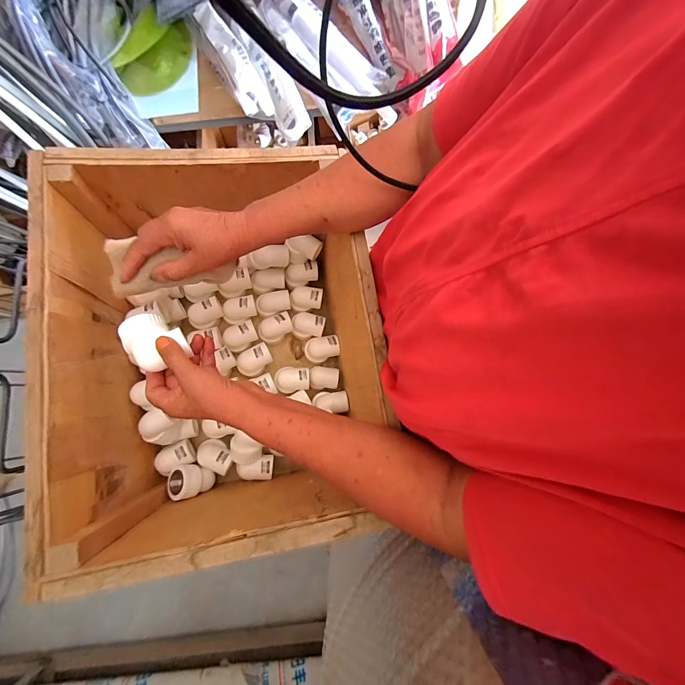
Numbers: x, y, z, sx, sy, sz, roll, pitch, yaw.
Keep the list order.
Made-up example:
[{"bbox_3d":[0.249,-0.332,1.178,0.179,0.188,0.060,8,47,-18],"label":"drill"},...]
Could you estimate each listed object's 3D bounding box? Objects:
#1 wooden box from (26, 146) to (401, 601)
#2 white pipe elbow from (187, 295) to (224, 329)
[{"bbox_3d":[-0.123,0.018,0.416,0.327,0.277,0.400,-7,78,-1],"label":"wooden box"},{"bbox_3d":[-0.222,-0.047,0.510,0.055,0.032,0.038,-21,79,-3],"label":"white pipe elbow"}]

